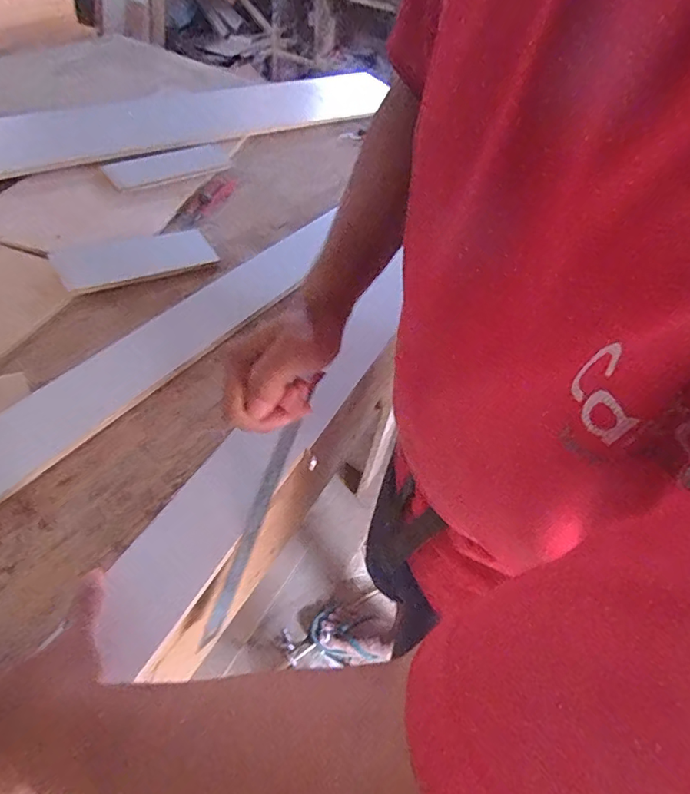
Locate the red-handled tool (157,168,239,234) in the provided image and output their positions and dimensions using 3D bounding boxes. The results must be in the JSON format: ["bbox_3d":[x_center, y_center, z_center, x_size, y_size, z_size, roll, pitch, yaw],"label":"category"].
[{"bbox_3d":[-0.246,-0.343,0.841,0.049,0.021,0.234,19,50,8],"label":"red-handled tool"}]

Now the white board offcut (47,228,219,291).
[{"bbox_3d":[-0.309,-0.206,0.719,0.214,0.017,0.091,-21,56,-24],"label":"white board offcut"}]

